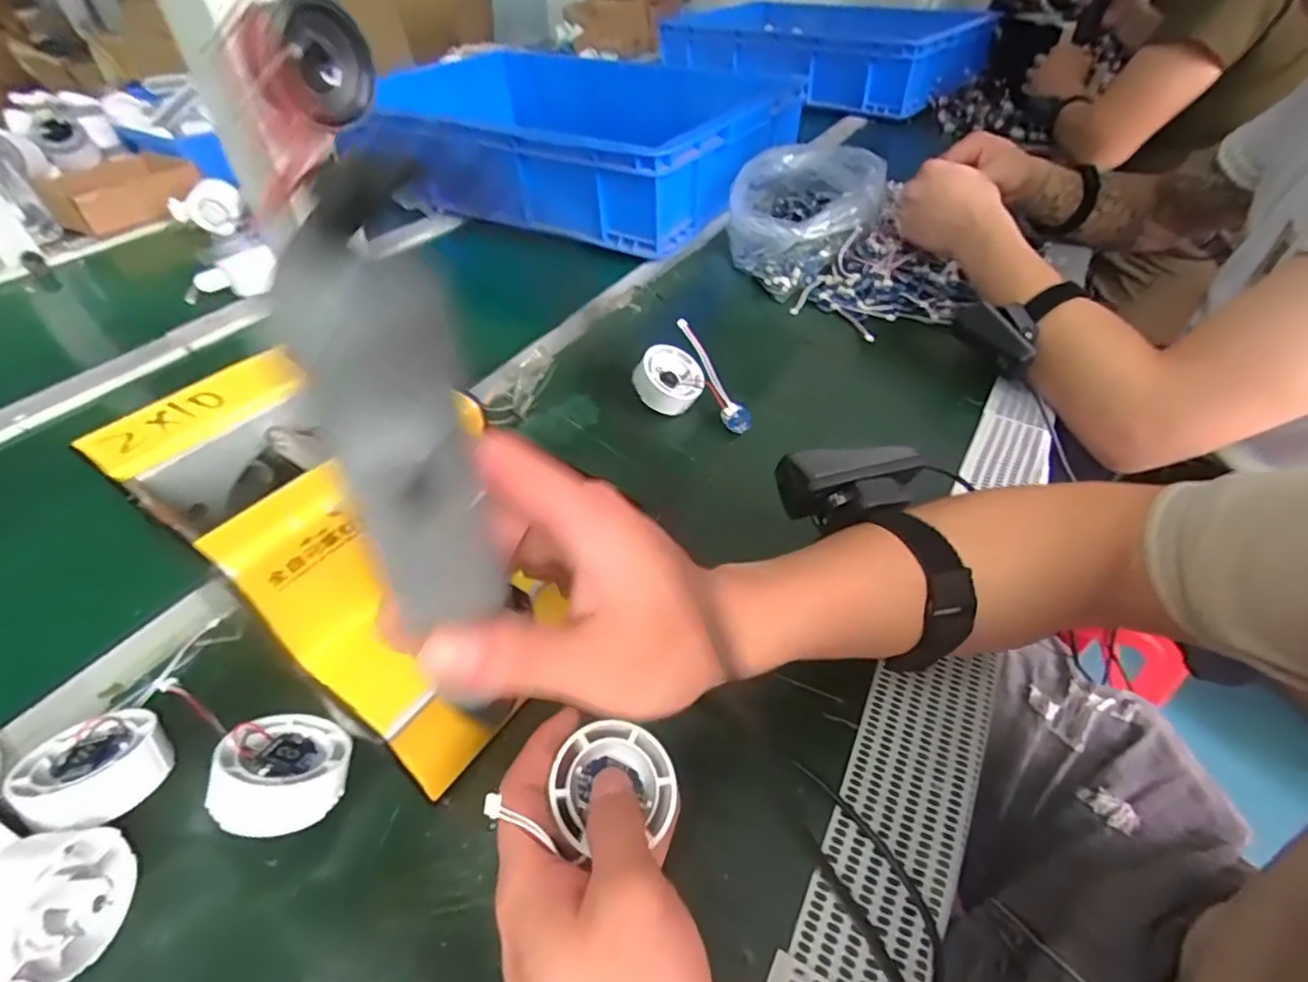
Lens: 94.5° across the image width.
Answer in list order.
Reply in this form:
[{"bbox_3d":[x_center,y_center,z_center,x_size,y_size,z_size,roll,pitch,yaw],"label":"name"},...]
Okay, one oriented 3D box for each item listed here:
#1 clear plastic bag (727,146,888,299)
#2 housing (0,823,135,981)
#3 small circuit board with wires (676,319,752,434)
[{"bbox_3d":[0.177,-0.331,0.716,0.164,0.078,0.258,13,46,12],"label":"clear plastic bag"},{"bbox_3d":[-0.247,0.172,0.250,0.044,0.049,0.054,21,48,18],"label":"housing"},{"bbox_3d":[0.050,-0.096,0.503,0.026,0.013,0.105,-33,94,-29],"label":"small circuit board with wires"}]

